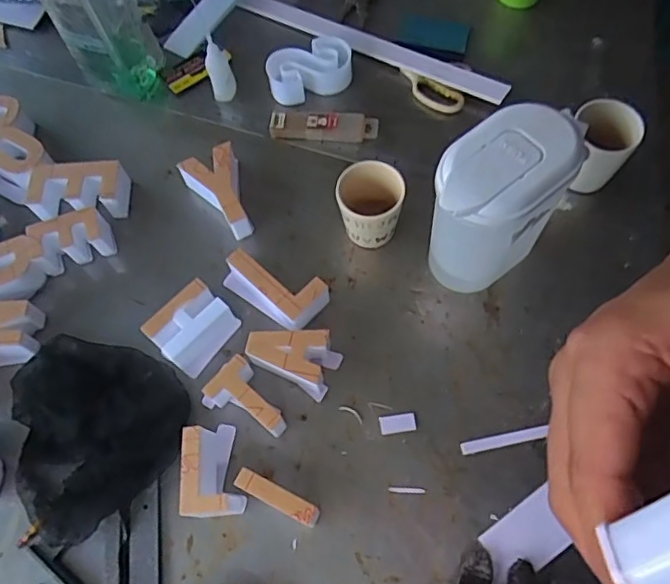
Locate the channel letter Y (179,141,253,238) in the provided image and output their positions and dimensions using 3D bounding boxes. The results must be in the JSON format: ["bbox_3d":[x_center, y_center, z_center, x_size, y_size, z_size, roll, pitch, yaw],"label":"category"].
[{"bbox_3d":[-0.131,-0.117,0.706,0.070,0.050,0.113,-29,68,-9],"label":"channel letter Y"}]

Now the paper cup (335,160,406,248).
[{"bbox_3d":[0.040,-0.094,0.667,0.072,0.088,0.067,-1,66,3],"label":"paper cup"}]

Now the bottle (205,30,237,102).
[{"bbox_3d":[-0.153,-0.296,0.764,0.033,0.091,0.026,-23,67,-7],"label":"bottle"}]

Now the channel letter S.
[{"bbox_3d":[-0.033,-0.299,0.778,0.115,0.047,0.069,-17,67,-4],"label":"channel letter S"}]

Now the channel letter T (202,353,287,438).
[{"bbox_3d":[-0.090,0.116,0.606,0.084,0.047,0.058,39,74,18],"label":"channel letter T"}]

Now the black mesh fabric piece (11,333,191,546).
[{"bbox_3d":[-0.261,0.133,0.620,0.185,0.040,0.203,-1,66,3],"label":"black mesh fabric piece"}]

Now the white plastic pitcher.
[{"bbox_3d":[0.162,-0.089,0.588,0.100,0.163,0.153,35,73,15],"label":"white plastic pitcher"}]

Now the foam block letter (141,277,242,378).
[{"bbox_3d":[-0.157,0.039,0.644,0.067,0.044,0.084,36,73,17],"label":"foam block letter"}]

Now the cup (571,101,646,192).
[{"bbox_3d":[0.305,-0.164,0.679,0.065,0.105,0.069,-1,68,2],"label":"cup"}]

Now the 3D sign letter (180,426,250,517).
[{"bbox_3d":[-0.123,0.177,0.583,0.053,0.045,0.087,-8,66,0],"label":"3D sign letter"}]

